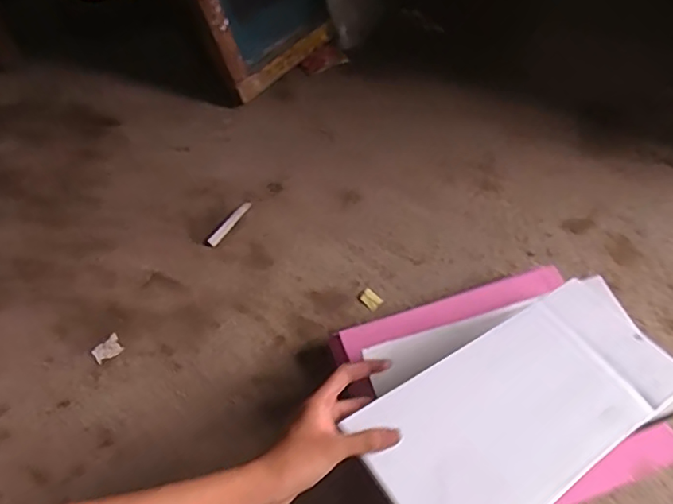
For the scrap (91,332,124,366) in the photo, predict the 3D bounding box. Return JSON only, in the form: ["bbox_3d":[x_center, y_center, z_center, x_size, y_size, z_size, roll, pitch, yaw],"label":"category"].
[{"bbox_3d":[-0.279,0.118,0.663,0.033,0.005,0.028,-32,60,-21],"label":"scrap"}]

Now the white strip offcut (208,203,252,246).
[{"bbox_3d":[-0.149,-0.042,0.774,0.013,0.005,0.090,28,58,18],"label":"white strip offcut"}]

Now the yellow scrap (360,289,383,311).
[{"bbox_3d":[0.045,0.062,0.716,0.027,0.005,0.023,37,62,24],"label":"yellow scrap"}]

